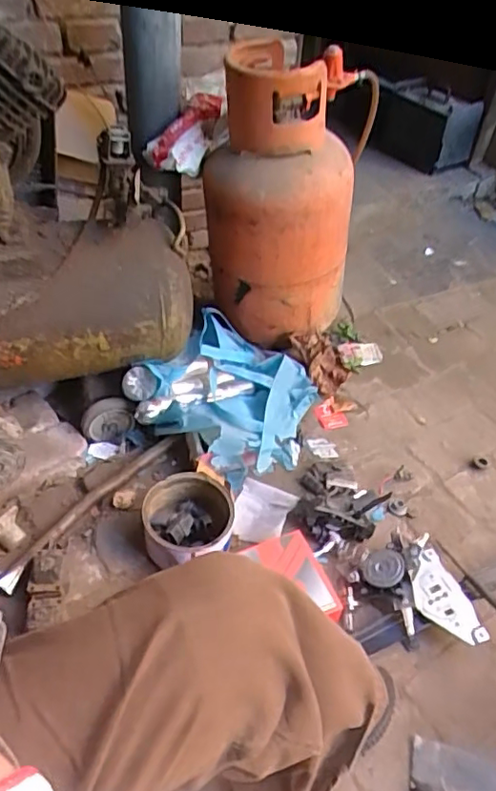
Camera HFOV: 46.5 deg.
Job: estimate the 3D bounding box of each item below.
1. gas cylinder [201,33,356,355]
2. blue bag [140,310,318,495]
[{"bbox_3d":[0.069,-0.427,1.315,0.309,0.559,0.368,5,45,0],"label":"gas cylinder"},{"bbox_3d":[-0.030,-0.009,1.220,0.340,0.178,0.331,30,50,24],"label":"blue bag"}]

